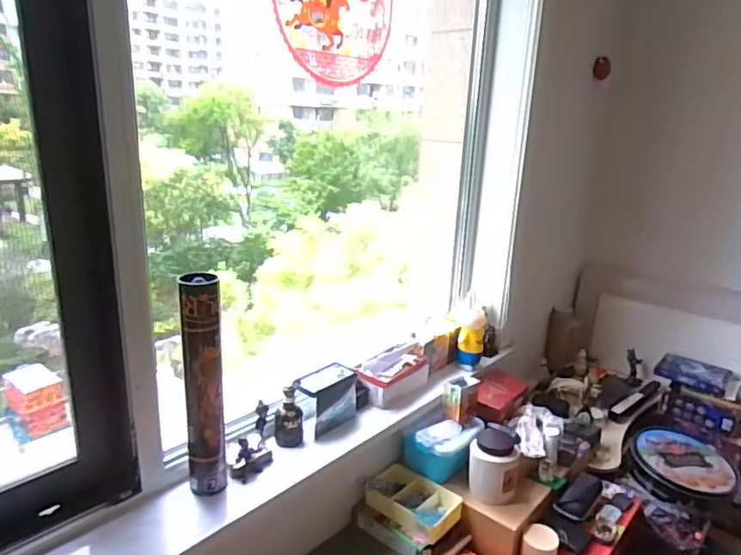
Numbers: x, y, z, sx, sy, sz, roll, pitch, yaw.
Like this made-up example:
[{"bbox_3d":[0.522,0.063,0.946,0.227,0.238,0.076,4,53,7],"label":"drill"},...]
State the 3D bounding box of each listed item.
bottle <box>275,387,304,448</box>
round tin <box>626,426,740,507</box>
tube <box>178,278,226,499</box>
[{"bbox_3d":[-0.171,0.290,1.114,0.062,0.120,0.045,1,17,-5],"label":"bottle"},{"bbox_3d":[0.836,0.516,1.452,0.266,0.096,0.235,14,21,33],"label":"round tin"},{"bbox_3d":[-0.285,0.187,0.915,0.064,0.387,0.051,-2,18,-15],"label":"tube"}]

